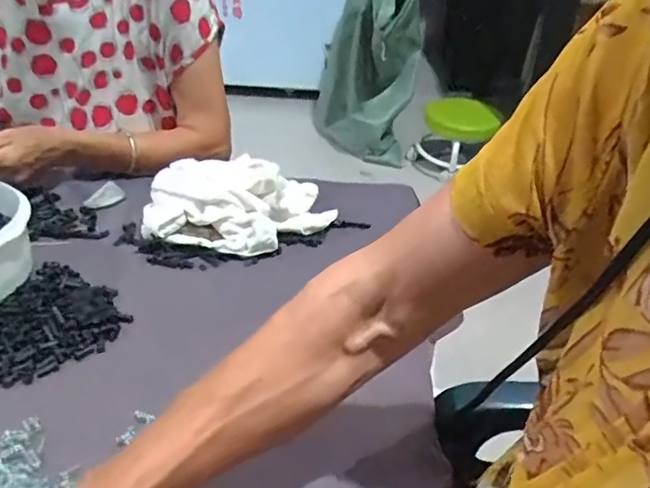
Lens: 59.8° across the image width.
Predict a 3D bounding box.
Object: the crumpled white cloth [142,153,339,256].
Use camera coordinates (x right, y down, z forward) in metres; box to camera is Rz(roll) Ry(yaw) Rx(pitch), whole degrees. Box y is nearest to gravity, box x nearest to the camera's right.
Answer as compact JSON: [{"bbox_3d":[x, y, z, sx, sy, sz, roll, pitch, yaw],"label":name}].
[{"bbox_3d":[-0.095,-0.046,0.641,0.212,0.065,0.125,-5,36,-12],"label":"crumpled white cloth"}]

